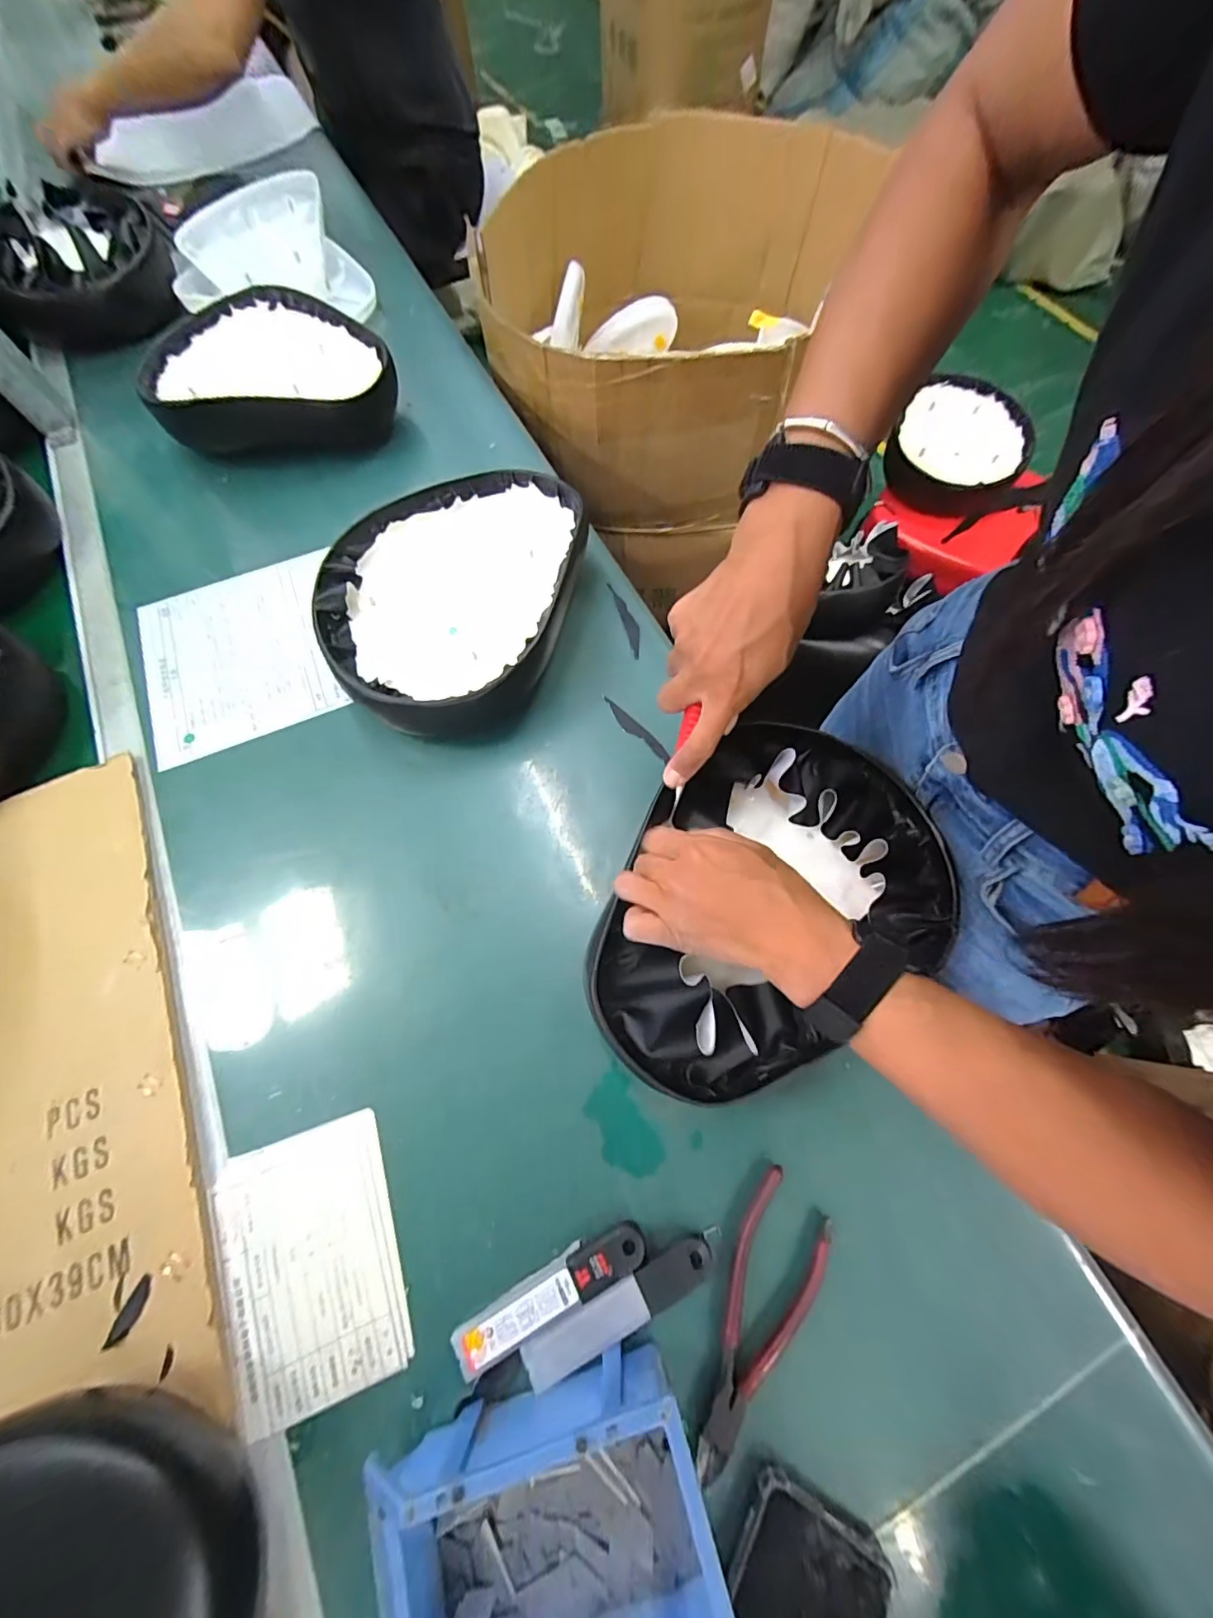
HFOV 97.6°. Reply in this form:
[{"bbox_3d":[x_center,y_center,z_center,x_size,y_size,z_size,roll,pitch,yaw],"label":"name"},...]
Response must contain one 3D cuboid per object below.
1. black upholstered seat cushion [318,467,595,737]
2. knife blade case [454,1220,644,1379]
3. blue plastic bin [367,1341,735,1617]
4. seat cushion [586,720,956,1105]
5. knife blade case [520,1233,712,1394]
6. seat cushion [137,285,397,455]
[{"bbox_3d":[-0.141,-0.201,0.508,0.215,0.078,0.283,8,70,4],"label":"black upholstered seat cushion"},{"bbox_3d":[-0.034,0.305,0.333,0.126,0.007,0.027,-25,71,-8],"label":"knife blade case"},{"bbox_3d":[-0.031,0.383,0.270,0.172,0.069,0.116,-17,70,-6],"label":"blue plastic bin"},{"bbox_3d":[0.114,0.062,0.369,0.202,0.055,0.283,40,75,14],"label":"seat cushion"},{"bbox_3d":[0.010,0.310,0.331,0.124,0.009,0.026,-25,71,-8],"label":"knife blade case"},{"bbox_3d":[-0.392,-0.514,0.625,0.271,0.066,0.234,-16,70,-5],"label":"seat cushion"}]

